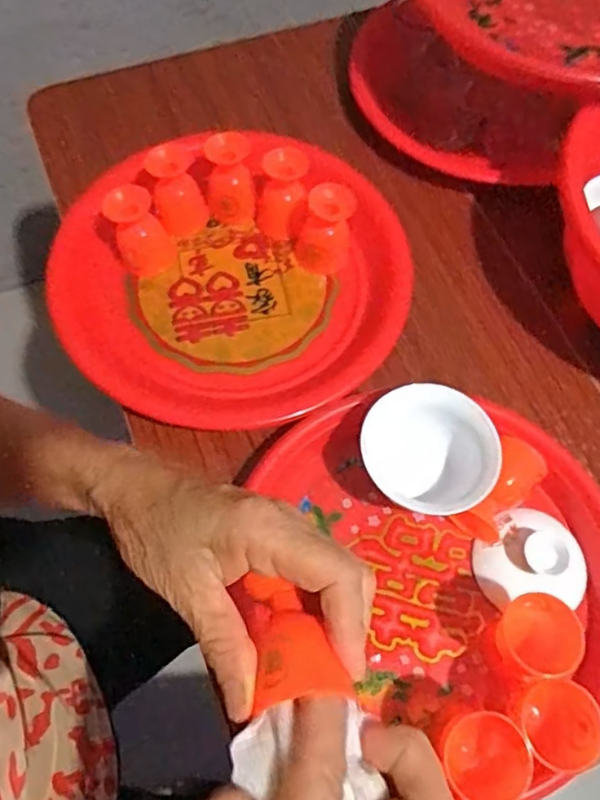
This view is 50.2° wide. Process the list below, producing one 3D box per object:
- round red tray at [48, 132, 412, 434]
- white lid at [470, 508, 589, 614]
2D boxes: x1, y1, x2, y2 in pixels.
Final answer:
[{"bbox_3d":[-0.039,-0.094,0.480,0.268,0.037,0.233,-32,70,-15],"label":"round red tray"},{"bbox_3d":[0.142,0.098,0.391,0.064,0.030,0.064,1,65,-2],"label":"white lid"}]

